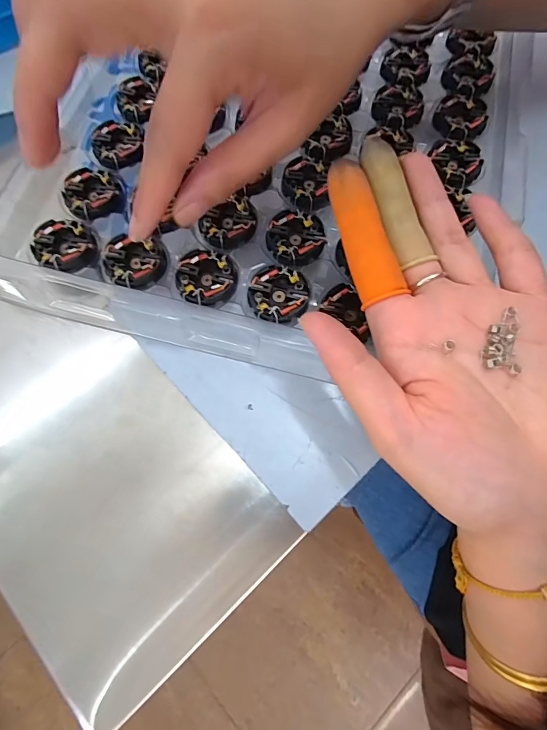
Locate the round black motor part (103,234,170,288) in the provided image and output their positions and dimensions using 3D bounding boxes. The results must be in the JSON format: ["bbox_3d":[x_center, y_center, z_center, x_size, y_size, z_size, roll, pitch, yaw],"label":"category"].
[{"bbox_3d":[-0.074,-0.055,0.214,0.032,0.009,0.029,-5,71,-3],"label":"round black motor part"}]

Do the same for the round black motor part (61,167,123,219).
[{"bbox_3d":[-0.103,-0.098,0.229,0.031,0.006,0.033,1,70,-2],"label":"round black motor part"}]

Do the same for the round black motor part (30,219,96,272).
[{"bbox_3d":[-0.113,-0.064,0.216,0.029,0.007,0.032,-34,74,-13],"label":"round black motor part"}]

